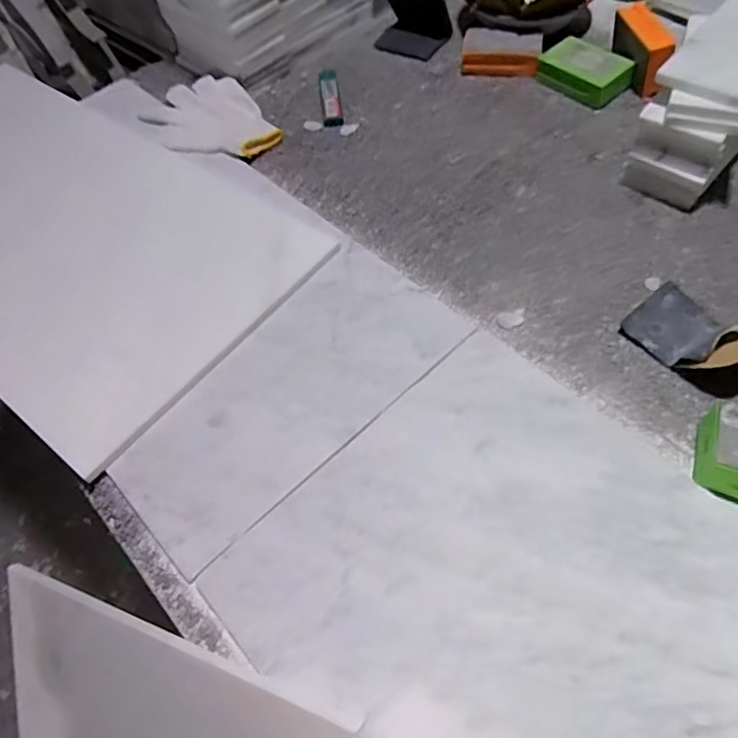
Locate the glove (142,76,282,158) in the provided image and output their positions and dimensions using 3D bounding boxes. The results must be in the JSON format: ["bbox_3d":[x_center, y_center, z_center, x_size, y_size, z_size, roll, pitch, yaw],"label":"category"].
[{"bbox_3d":[-0.197,-0.303,0.705,0.121,0.023,0.184,-31,59,-17],"label":"glove"}]

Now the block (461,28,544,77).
[{"bbox_3d":[0.167,-0.395,0.733,0.096,0.031,0.063,15,57,13],"label":"block"}]

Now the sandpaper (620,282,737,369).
[{"bbox_3d":[0.272,-0.030,0.479,0.066,0.030,0.103,-35,60,-20],"label":"sandpaper"}]

